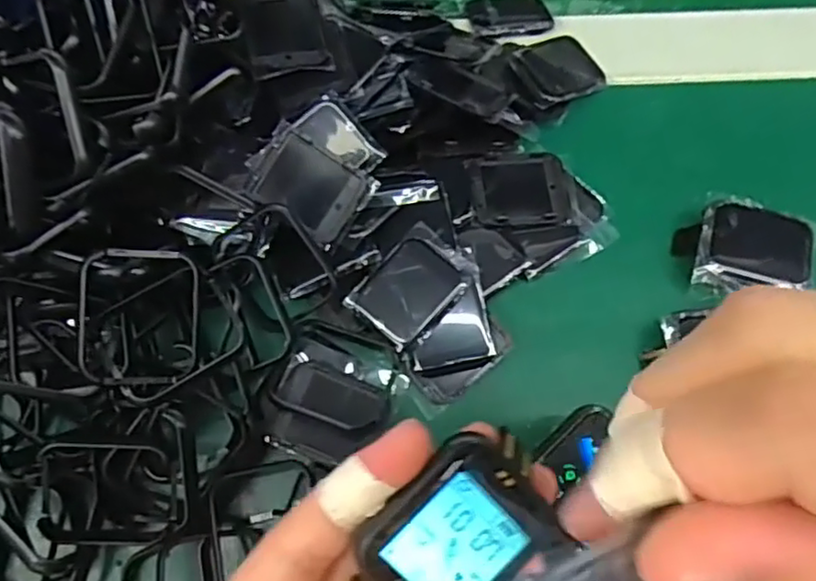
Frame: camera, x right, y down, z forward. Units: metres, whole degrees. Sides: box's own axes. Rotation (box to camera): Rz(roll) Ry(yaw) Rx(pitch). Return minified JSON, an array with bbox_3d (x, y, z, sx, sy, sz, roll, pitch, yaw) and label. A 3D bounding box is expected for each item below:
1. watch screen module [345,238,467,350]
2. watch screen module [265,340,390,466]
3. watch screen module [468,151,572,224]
[{"bbox_3d":[0.000,0.000,0.251,0.032,0.007,0.038,42,75,13],"label":"watch screen module"},{"bbox_3d":[-0.029,0.042,0.240,0.042,0.009,0.039,18,71,6],"label":"watch screen module"},{"bbox_3d":[0.047,-0.042,0.271,0.039,0.004,0.032,-5,70,-2],"label":"watch screen module"}]

